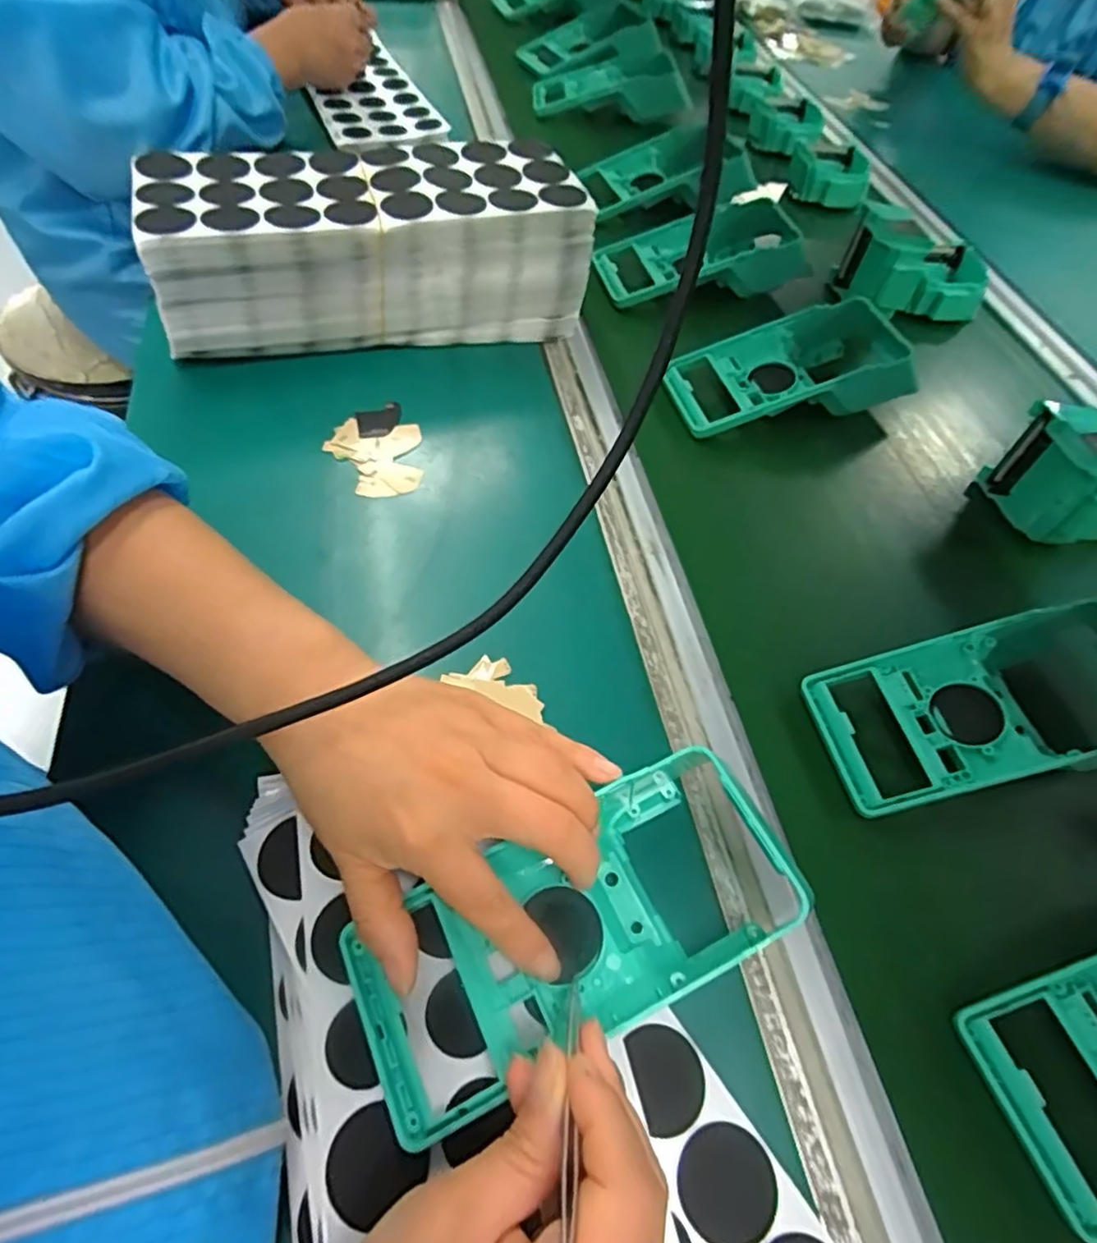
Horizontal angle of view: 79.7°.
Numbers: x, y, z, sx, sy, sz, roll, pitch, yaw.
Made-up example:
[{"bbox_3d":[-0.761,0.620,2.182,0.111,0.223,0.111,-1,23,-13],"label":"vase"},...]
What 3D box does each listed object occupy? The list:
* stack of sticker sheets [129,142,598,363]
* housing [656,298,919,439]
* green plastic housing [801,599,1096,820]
[{"bbox_3d":[-0.129,-0.279,0.500,0.303,0.104,0.121,-12,58,-12],"label":"stack of sticker sheets"},{"bbox_3d":[0.189,-0.198,0.507,0.189,0.053,0.089,-9,58,-11],"label":"housing"},{"bbox_3d":[0.247,0.044,0.352,0.199,0.042,0.085,-9,58,-11],"label":"green plastic housing"}]

